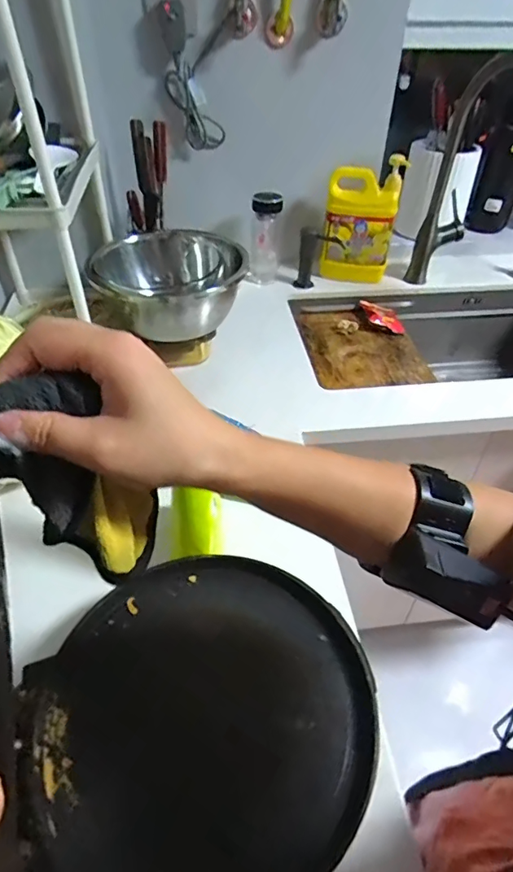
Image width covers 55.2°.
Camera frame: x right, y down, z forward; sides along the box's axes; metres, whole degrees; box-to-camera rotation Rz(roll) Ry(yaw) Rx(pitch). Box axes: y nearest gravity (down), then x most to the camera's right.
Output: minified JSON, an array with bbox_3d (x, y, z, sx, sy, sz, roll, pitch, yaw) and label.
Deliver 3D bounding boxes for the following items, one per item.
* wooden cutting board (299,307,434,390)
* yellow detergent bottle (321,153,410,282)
[{"bbox_3d":[0.207,-0.185,0.997,0.221,0.027,0.278,-9,44,-10],"label":"wooden cutting board"},{"bbox_3d":[0.217,-0.440,1.042,0.141,0.266,0.079,5,43,4],"label":"yellow detergent bottle"}]

